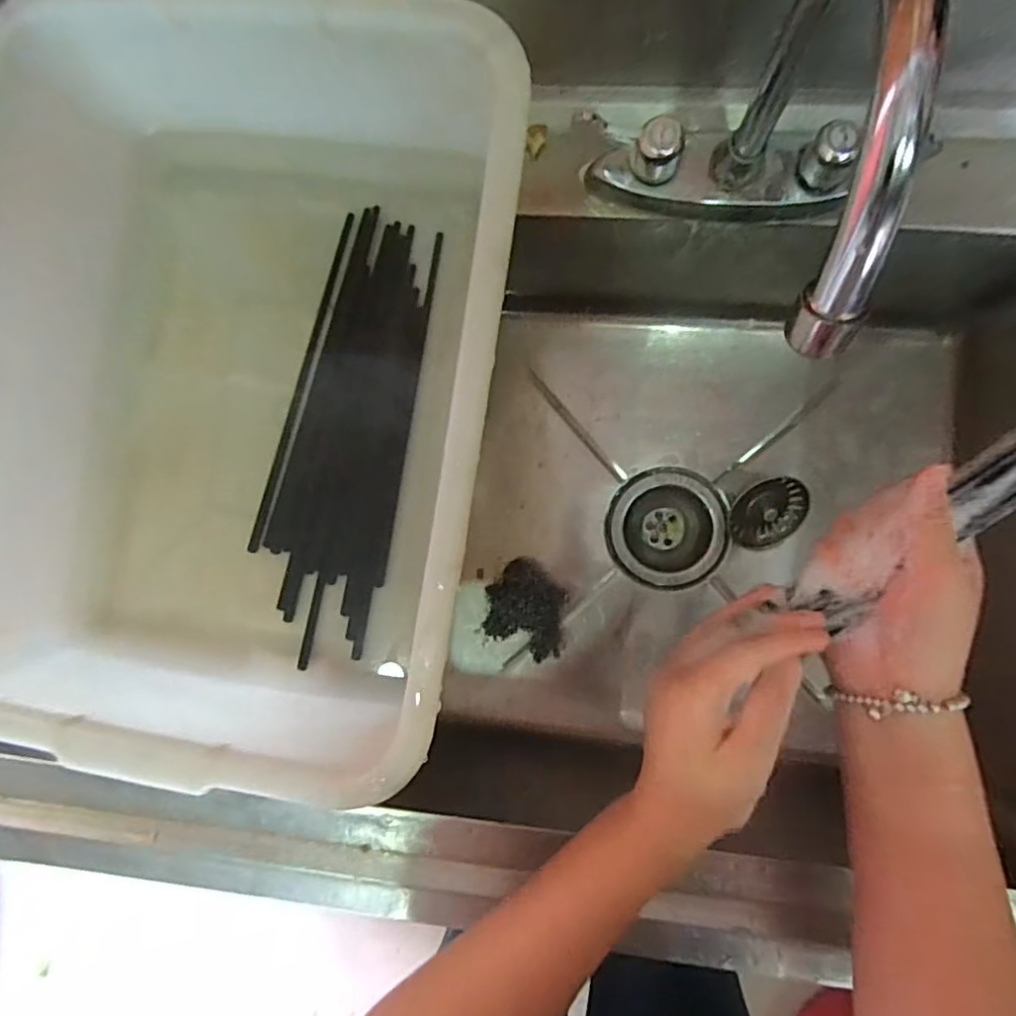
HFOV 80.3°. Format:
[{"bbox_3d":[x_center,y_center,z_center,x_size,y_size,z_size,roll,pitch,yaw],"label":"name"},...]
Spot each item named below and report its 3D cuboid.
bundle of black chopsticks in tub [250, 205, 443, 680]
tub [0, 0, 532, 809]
[{"bbox_3d":[-0.109,-0.050,0.402,0.088,0.008,0.278,11,91,5],"label":"bundle of black chopsticks in tub"},{"bbox_3d":[-0.156,-0.064,0.357,0.300,0.107,0.402,8,90,5],"label":"tub"}]

